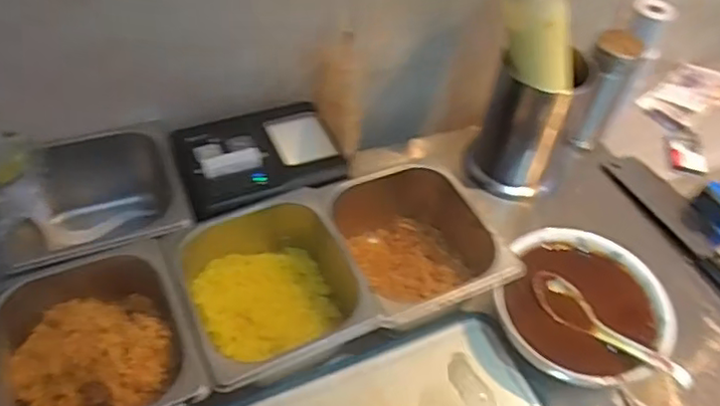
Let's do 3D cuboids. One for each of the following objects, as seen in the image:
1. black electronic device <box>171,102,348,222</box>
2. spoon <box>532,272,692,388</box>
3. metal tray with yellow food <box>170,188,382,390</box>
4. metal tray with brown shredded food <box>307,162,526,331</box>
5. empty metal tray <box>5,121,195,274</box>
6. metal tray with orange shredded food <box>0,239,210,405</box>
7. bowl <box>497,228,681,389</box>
[{"bbox_3d":[-0.099,-0.050,0.686,0.179,0.029,0.124,-16,55,-22],"label":"black electronic device"},{"bbox_3d":[0.246,0.123,0.634,0.038,0.034,0.167,-34,61,-28],"label":"spoon"},{"bbox_3d":[-0.086,0.089,0.620,0.158,0.089,0.181,-16,54,-17],"label":"metal tray with yellow food"},{"bbox_3d":[0.048,0.045,0.671,0.155,0.082,0.185,-19,55,-19],"label":"metal tray with brown shredded food"},{"bbox_3d":[-0.276,0.020,0.682,0.181,0.108,0.156,-16,54,-18],"label":"empty metal tray"},{"bbox_3d":[-0.234,0.138,0.563,0.168,0.079,0.178,-18,54,-19],"label":"metal tray with orange shredded food"},{"bbox_3d":[0.233,0.114,0.679,0.165,0.071,0.167,3,50,-3],"label":"bowl"}]

